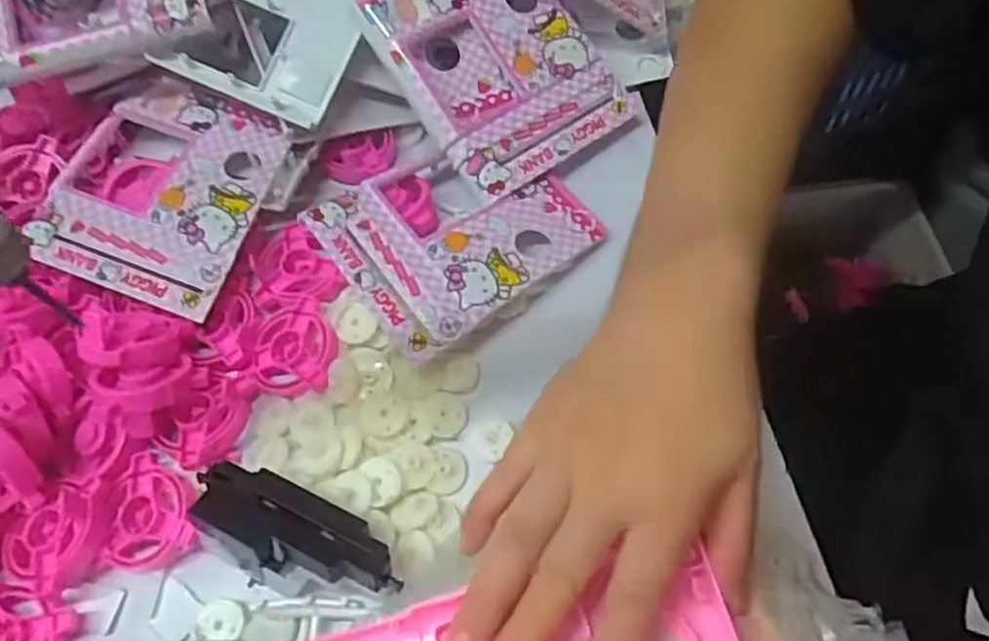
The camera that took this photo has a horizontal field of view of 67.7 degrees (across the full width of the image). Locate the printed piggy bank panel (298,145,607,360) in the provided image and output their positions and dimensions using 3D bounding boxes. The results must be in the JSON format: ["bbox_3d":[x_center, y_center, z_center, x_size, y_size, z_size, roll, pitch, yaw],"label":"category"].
[{"bbox_3d":[-0.021,-0.052,0.415,0.136,0.027,0.114,-36,64,-16],"label":"printed piggy bank panel"}]

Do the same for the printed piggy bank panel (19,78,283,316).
[{"bbox_3d":[-0.186,-0.076,0.421,0.110,0.009,0.135,18,65,5],"label":"printed piggy bank panel"}]

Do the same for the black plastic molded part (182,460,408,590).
[{"bbox_3d":[-0.088,0.096,0.335,0.100,0.025,0.037,22,64,16],"label":"black plastic molded part"}]

